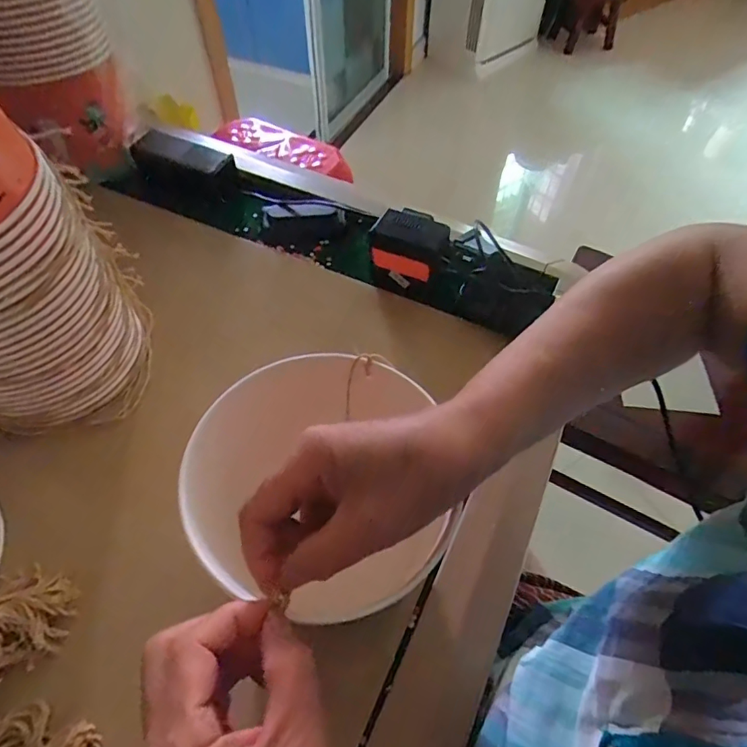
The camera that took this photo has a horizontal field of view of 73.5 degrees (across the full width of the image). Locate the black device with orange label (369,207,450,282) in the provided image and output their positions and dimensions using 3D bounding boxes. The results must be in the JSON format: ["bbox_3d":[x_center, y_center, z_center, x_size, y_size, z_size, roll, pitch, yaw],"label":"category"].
[{"bbox_3d":[0.041,-0.143,0.542,0.078,0.047,0.055,18,58,12],"label":"black device with orange label"}]

